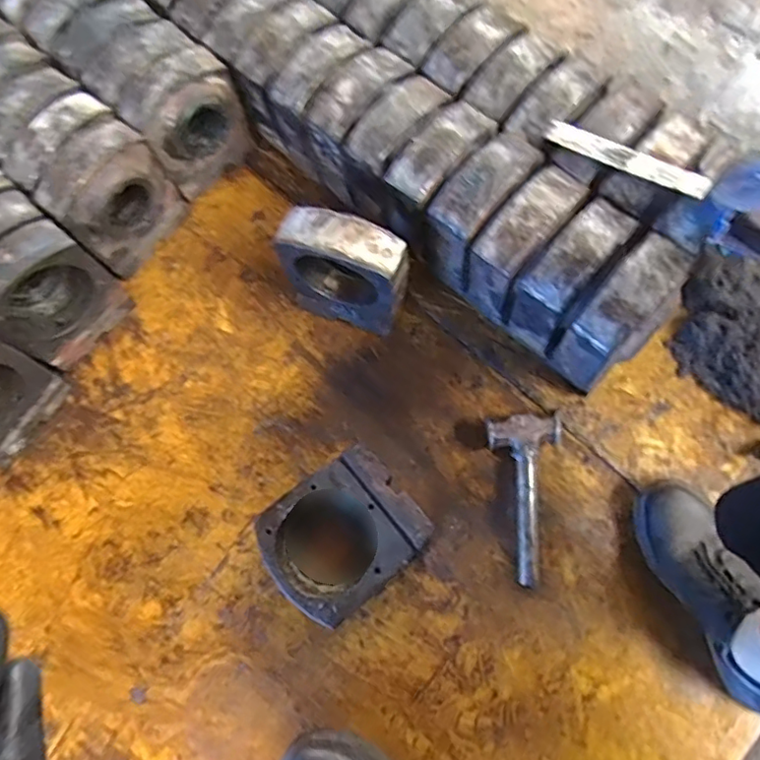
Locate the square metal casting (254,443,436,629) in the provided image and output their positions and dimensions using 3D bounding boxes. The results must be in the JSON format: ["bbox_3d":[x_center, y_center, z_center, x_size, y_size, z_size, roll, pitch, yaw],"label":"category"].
[{"bbox_3d":[-0.047,0.203,0.744,0.186,0.089,0.162,-39,73,-8],"label":"square metal casting"}]

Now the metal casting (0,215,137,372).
[{"bbox_3d":[-0.460,-0.116,0.796,0.159,0.179,0.087,-44,73,-10],"label":"metal casting"}]

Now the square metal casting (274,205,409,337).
[{"bbox_3d":[-0.049,-0.138,0.778,0.158,0.187,0.071,19,74,11],"label":"square metal casting"}]

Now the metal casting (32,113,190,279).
[{"bbox_3d":[-0.405,-0.276,0.878,0.099,0.191,0.169,39,79,16],"label":"metal casting"}]

